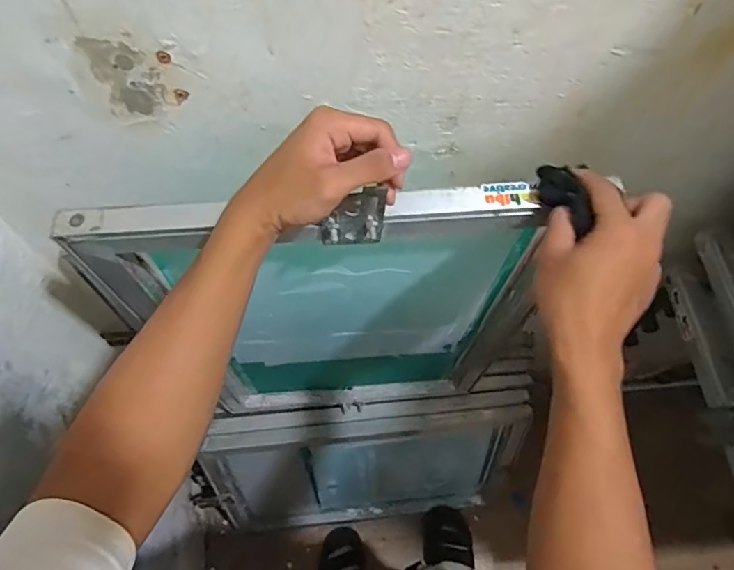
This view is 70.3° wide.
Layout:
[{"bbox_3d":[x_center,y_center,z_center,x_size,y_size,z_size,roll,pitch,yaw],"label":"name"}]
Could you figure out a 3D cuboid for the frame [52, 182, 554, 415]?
[{"bbox_3d":[-0.021,0.070,0.734,0.468,0.668,0.055,-4,66,-3],"label":"frame"}]

